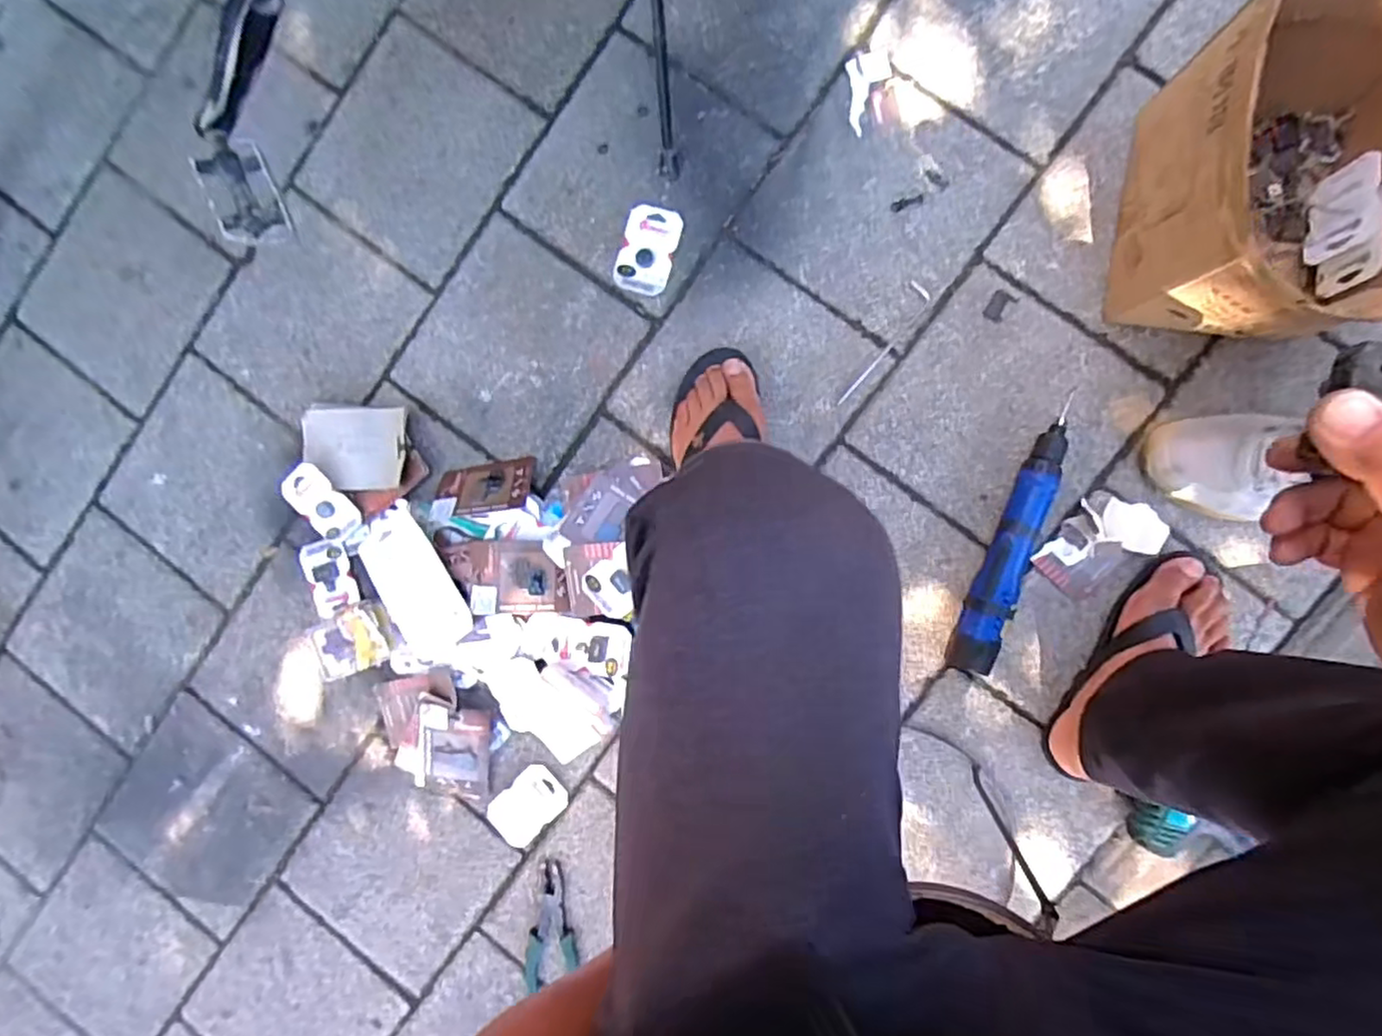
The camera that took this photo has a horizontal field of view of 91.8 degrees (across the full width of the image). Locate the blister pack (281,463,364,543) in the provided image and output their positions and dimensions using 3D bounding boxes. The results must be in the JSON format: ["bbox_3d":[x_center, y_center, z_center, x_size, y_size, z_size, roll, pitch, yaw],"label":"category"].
[{"bbox_3d":[-0.461,-0.018,0.836,0.060,0.009,0.100,-38,96,4],"label":"blister pack"}]

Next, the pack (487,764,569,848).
[{"bbox_3d":[-0.202,0.356,0.828,0.066,0.007,0.105,41,97,5],"label":"pack"}]

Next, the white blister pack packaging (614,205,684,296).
[{"bbox_3d":[-0.051,-0.315,0.787,0.066,0.006,0.100,19,95,7],"label":"white blister pack packaging"}]

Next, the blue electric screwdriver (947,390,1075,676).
[{"bbox_3d":[0.351,0.022,0.723,0.055,0.049,0.306,19,95,7],"label":"blue electric screwdriver"}]

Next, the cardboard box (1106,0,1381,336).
[{"bbox_3d":[0.542,-0.309,0.603,0.210,0.199,0.287,1,92,8],"label":"cardboard box"}]

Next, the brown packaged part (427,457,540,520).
[{"bbox_3d":[-0.247,-0.037,0.800,0.119,0.011,0.075,-8,53,8],"label":"brown packaged part"}]

